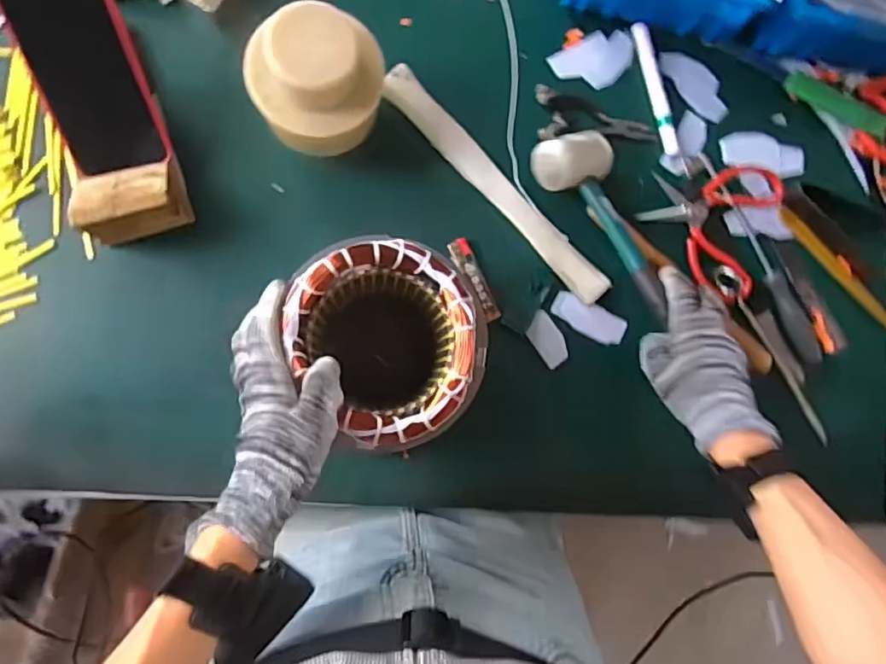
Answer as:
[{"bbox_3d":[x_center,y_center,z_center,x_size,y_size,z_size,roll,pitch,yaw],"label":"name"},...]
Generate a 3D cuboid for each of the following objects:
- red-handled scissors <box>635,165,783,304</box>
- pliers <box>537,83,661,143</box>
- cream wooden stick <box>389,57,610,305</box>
[{"bbox_3d":[0.280,-0.122,0.598,0.135,0.018,0.147,24,83,-6],"label":"red-handled scissors"},{"bbox_3d":[0.161,-0.230,0.599,0.124,0.011,0.058,-3,86,-8],"label":"pliers"},{"bbox_3d":[0.054,-0.144,0.573,0.296,0.021,0.031,45,82,-3],"label":"cream wooden stick"}]

